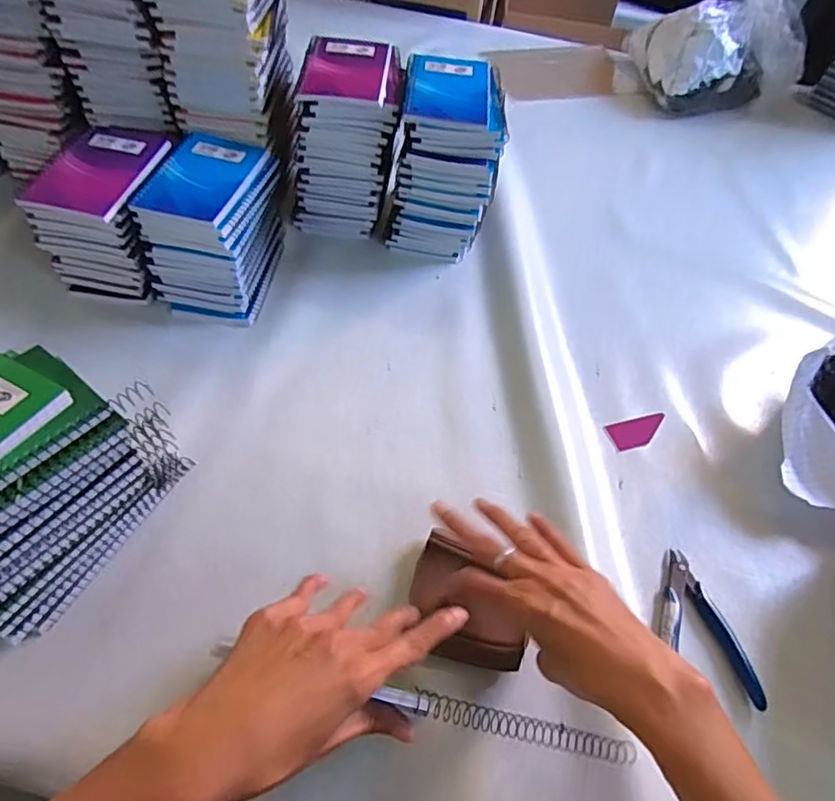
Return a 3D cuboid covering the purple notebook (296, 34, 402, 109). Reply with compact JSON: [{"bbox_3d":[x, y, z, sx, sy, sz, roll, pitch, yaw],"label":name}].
[{"bbox_3d":[-0.067,-0.335,0.580,0.101,0.017,0.115,7,52,-3],"label":"purple notebook"}]

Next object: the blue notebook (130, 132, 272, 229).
[{"bbox_3d":[-0.202,-0.210,0.541,0.088,0.017,0.128,13,52,2],"label":"blue notebook"}]

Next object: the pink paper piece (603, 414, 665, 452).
[{"bbox_3d":[0.214,0.030,0.546,0.065,0.004,0.031,-11,54,-15],"label":"pink paper piece"}]

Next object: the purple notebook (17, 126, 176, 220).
[{"bbox_3d":[-0.296,-0.218,0.534,0.088,0.015,0.140,11,52,0],"label":"purple notebook"}]

